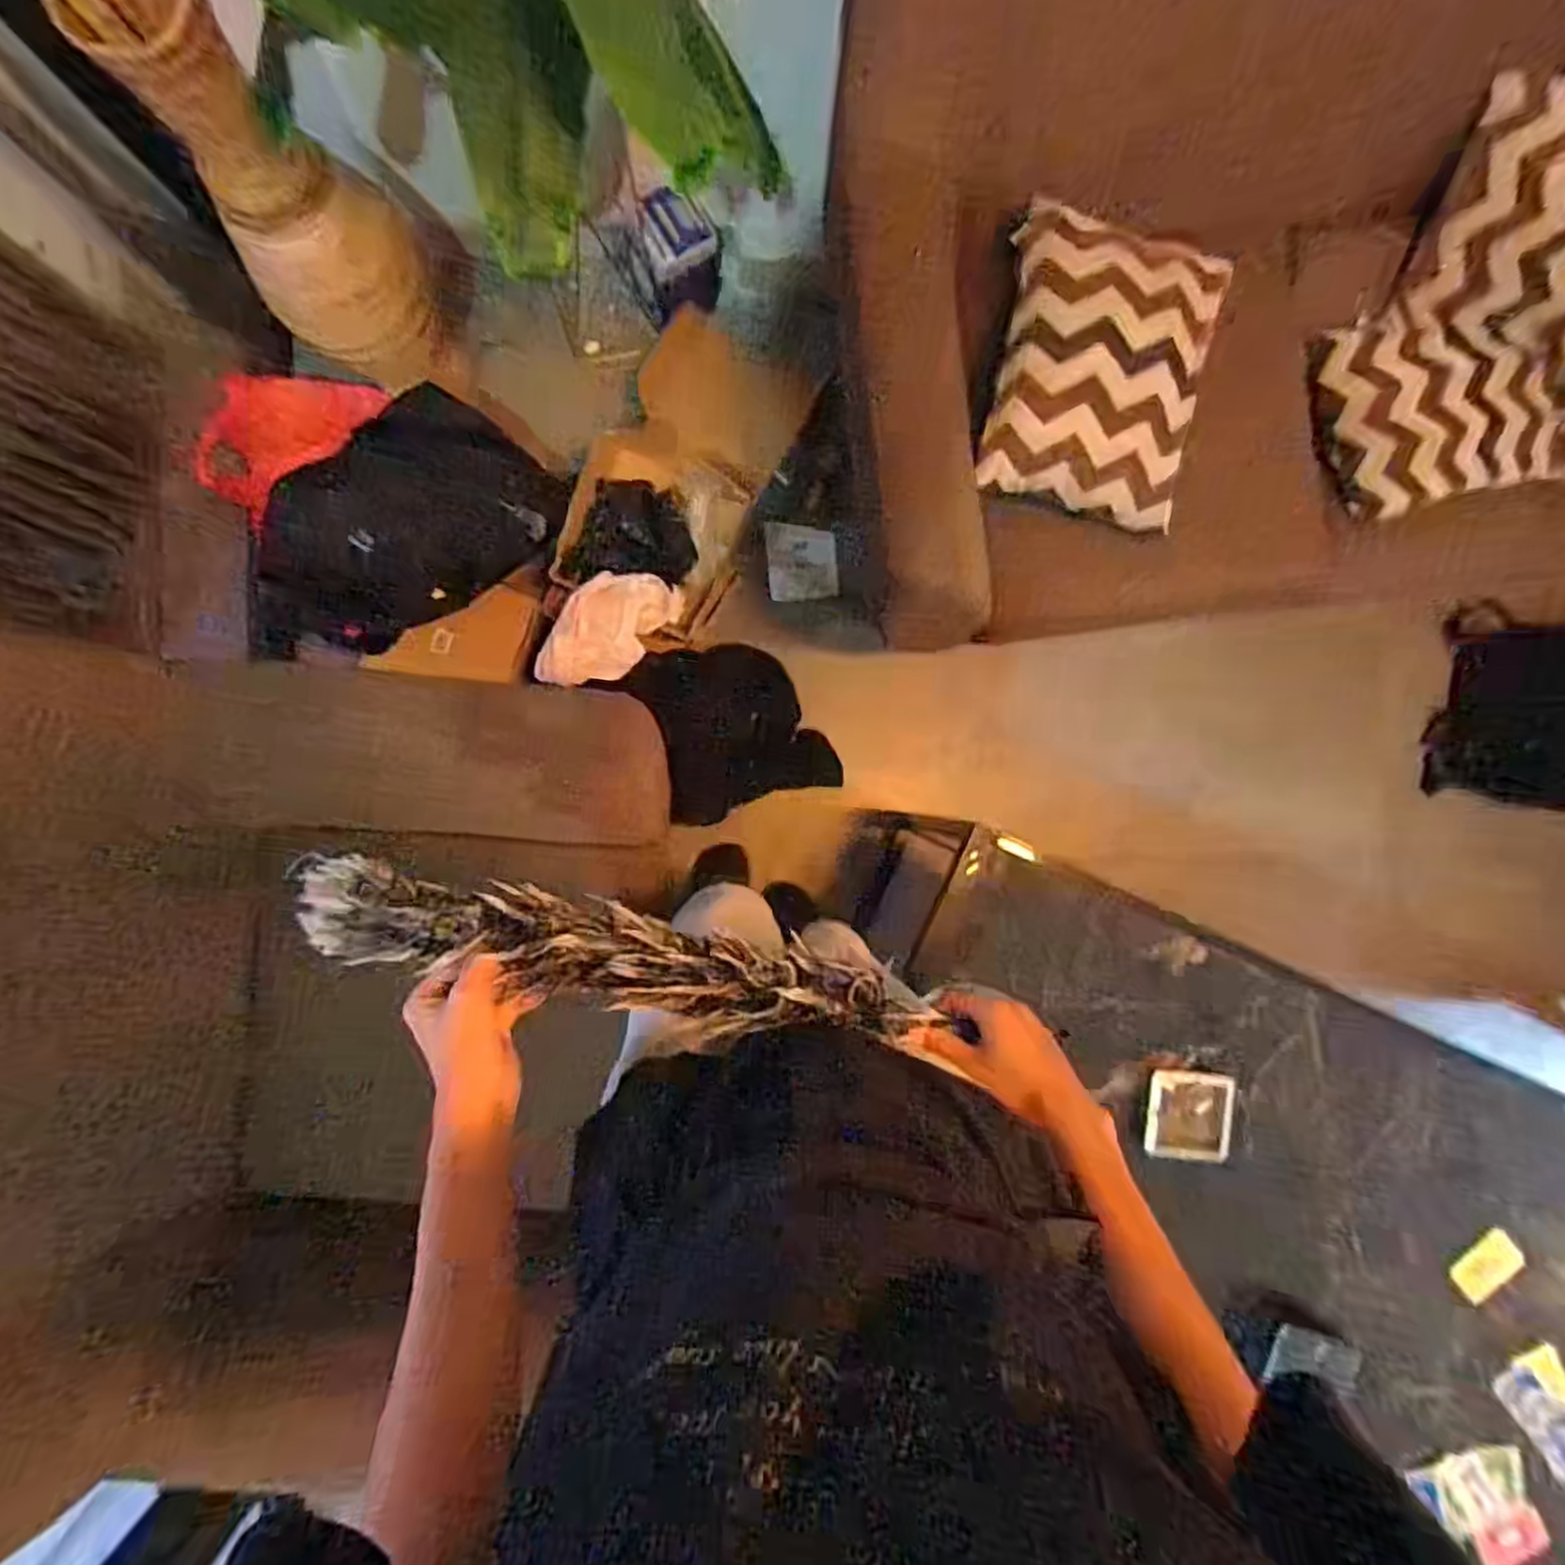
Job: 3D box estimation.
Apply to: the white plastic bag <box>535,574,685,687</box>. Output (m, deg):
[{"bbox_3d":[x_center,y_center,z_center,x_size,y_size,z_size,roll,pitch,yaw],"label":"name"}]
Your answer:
[{"bbox_3d":[-0.294,-0.253,1.248,0.131,0.076,0.251,41,88,-1],"label":"white plastic bag"}]

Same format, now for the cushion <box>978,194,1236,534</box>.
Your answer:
[{"bbox_3d":[0.402,-0.511,0.929,0.267,0.099,0.349,8,89,-2],"label":"cushion"}]

